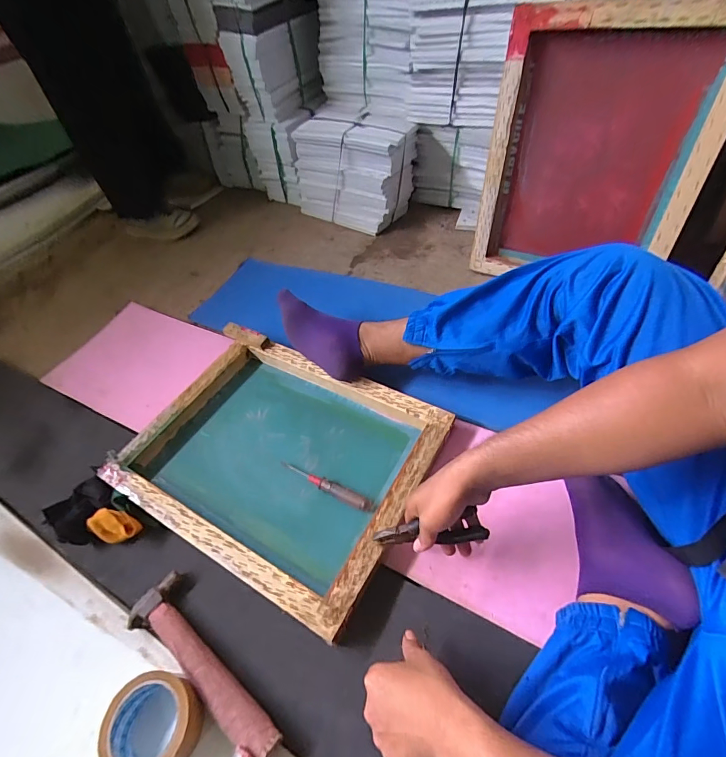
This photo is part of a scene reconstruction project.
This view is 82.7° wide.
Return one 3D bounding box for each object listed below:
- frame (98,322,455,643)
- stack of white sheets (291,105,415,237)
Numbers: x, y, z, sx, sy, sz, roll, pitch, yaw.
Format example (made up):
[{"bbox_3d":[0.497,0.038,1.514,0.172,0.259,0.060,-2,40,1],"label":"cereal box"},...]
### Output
[{"bbox_3d":[-0.142,0.122,0.697,0.474,0.048,0.372,20,57,24],"label":"frame"},{"bbox_3d":[-0.028,-0.561,1.130,0.308,0.248,0.167,18,56,20],"label":"stack of white sheets"}]

